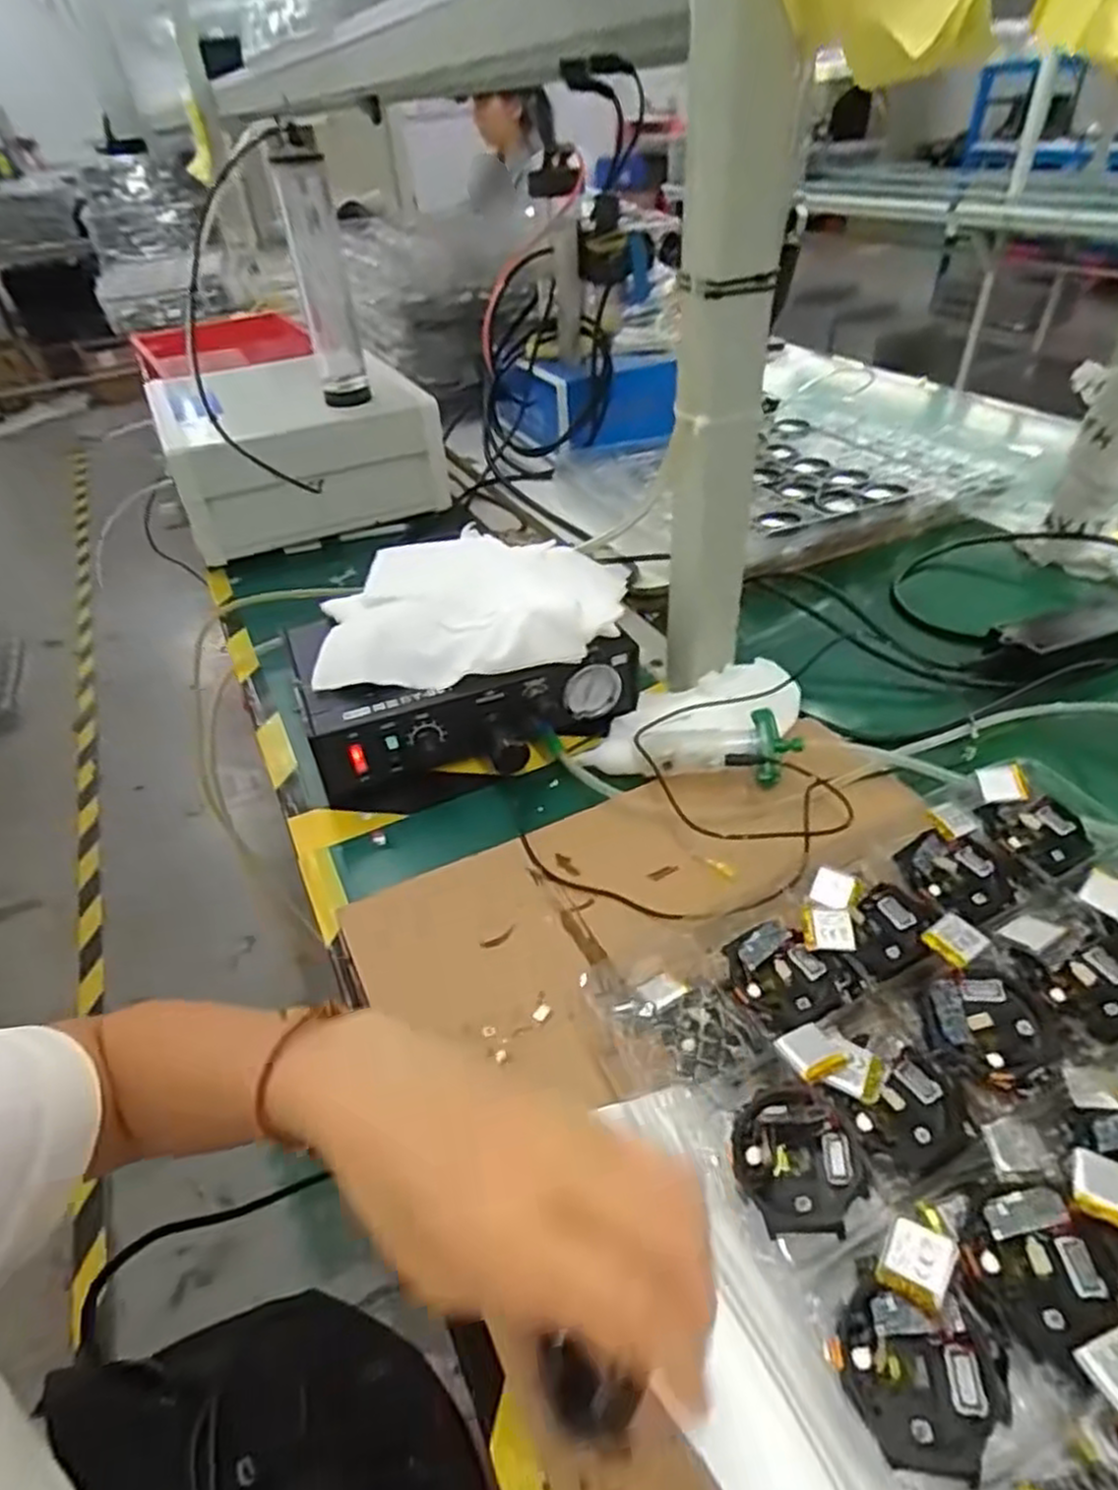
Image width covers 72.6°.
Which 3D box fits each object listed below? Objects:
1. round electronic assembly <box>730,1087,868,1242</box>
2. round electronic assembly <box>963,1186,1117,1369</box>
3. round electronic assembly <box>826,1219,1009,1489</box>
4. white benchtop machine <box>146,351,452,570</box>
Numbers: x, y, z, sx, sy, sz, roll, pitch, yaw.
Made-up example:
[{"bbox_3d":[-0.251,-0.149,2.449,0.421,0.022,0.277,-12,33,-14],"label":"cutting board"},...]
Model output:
[{"bbox_3d":[0.093,0.163,0.300,0.047,0.014,0.052,-28,49,3],"label":"round electronic assembly"},{"bbox_3d":[0.171,0.187,0.271,0.046,0.013,0.045,-3,40,2],"label":"round electronic assembly"},{"bbox_3d":[0.121,0.201,0.251,0.059,0.019,0.048,-34,48,-31],"label":"round electronic assembly"},{"bbox_3d":[-0.307,-0.352,0.876,0.272,0.142,0.280,-22,43,-18],"label":"white benchtop machine"}]

